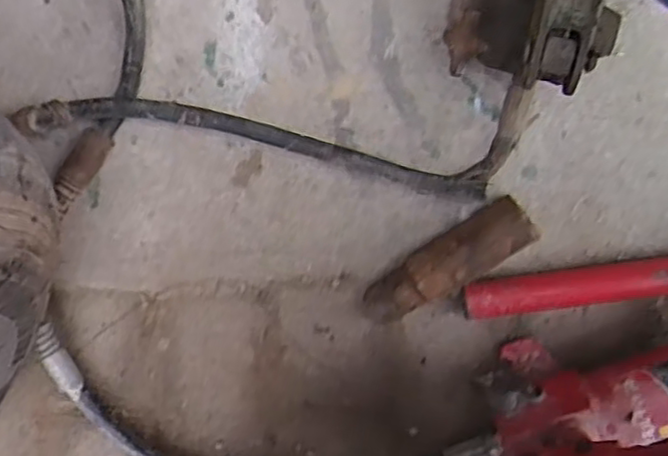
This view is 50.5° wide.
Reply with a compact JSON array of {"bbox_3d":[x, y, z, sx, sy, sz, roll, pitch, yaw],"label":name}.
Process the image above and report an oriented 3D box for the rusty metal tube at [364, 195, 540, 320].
[{"bbox_3d":[0.087,0.027,0.546,0.135,0.047,0.040,-33,88,5],"label":"rusty metal tube"}]

